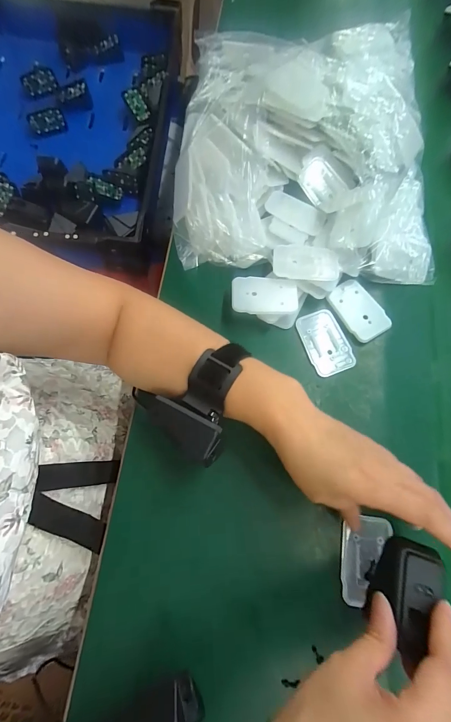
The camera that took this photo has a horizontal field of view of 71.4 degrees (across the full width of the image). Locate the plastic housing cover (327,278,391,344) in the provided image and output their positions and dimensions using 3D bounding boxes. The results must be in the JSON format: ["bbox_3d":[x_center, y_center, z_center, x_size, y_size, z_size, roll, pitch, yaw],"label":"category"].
[{"bbox_3d":[0.141,-0.053,0.335,0.041,0.011,0.066,-31,77,-11],"label":"plastic housing cover"}]

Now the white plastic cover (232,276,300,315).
[{"bbox_3d":[0.041,-0.068,0.325,0.069,0.004,0.041,1,73,-2],"label":"white plastic cover"}]

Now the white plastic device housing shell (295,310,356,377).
[{"bbox_3d":[0.105,-0.019,0.331,0.044,0.006,0.068,-20,75,-8],"label":"white plastic device housing shell"}]

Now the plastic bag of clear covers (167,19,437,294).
[{"bbox_3d":[0.090,-0.244,0.364,0.283,0.079,0.313,4,73,-1],"label":"plastic bag of clear covers"}]

